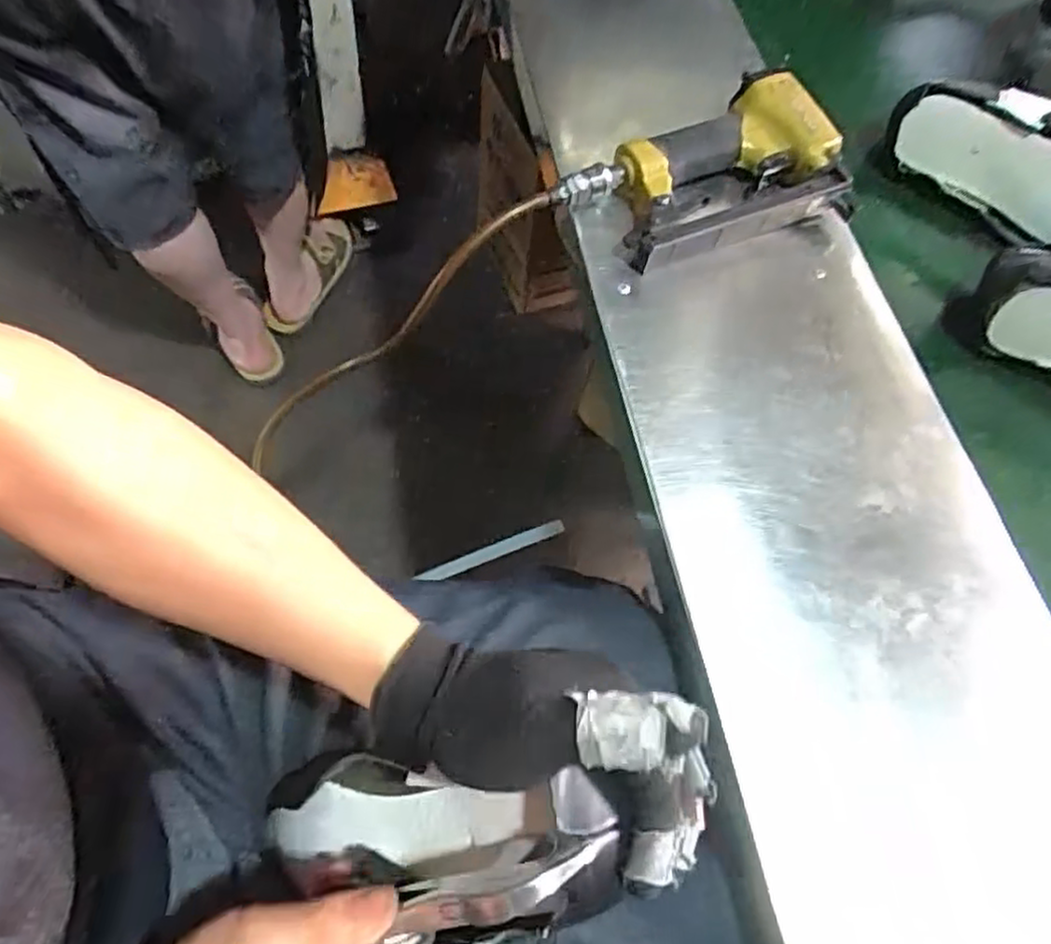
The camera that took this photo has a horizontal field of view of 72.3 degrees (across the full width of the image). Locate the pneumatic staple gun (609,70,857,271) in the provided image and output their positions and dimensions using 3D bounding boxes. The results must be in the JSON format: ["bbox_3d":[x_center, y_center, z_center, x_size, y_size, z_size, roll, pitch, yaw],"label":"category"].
[{"bbox_3d":[0.149,-0.235,0.564,0.193,0.057,0.133,-17,66,-14],"label":"pneumatic staple gun"}]

